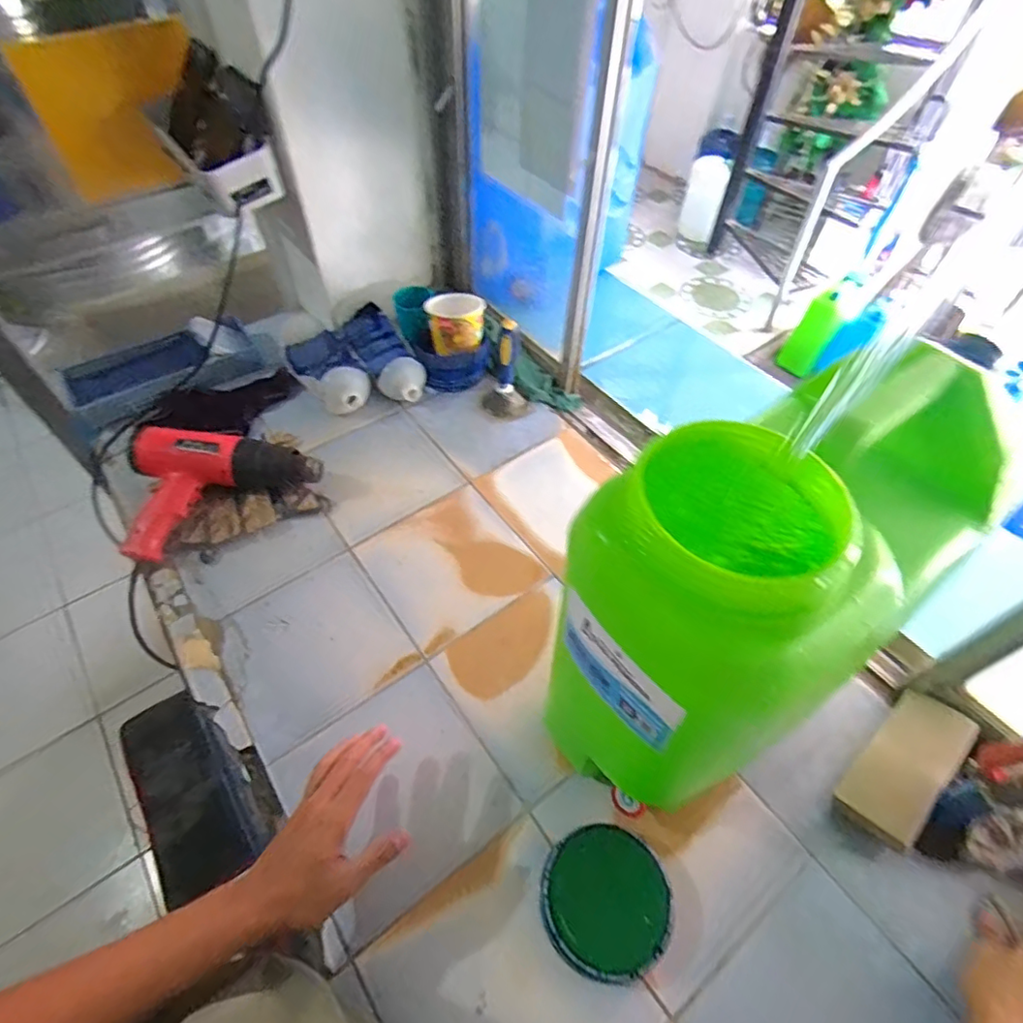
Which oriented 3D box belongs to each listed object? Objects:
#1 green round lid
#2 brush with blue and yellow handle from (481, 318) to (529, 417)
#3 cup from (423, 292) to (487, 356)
[{"bbox_3d":[0.087,0.361,0.525,0.115,0.038,0.111,1,53,-1],"label":"green round lid"},{"bbox_3d":[-0.010,-0.229,0.905,0.073,0.161,0.063,-5,53,-5],"label":"brush with blue and yellow handle"},{"bbox_3d":[-0.090,-0.320,0.960,0.094,0.071,0.086,1,53,-1],"label":"cup"}]

